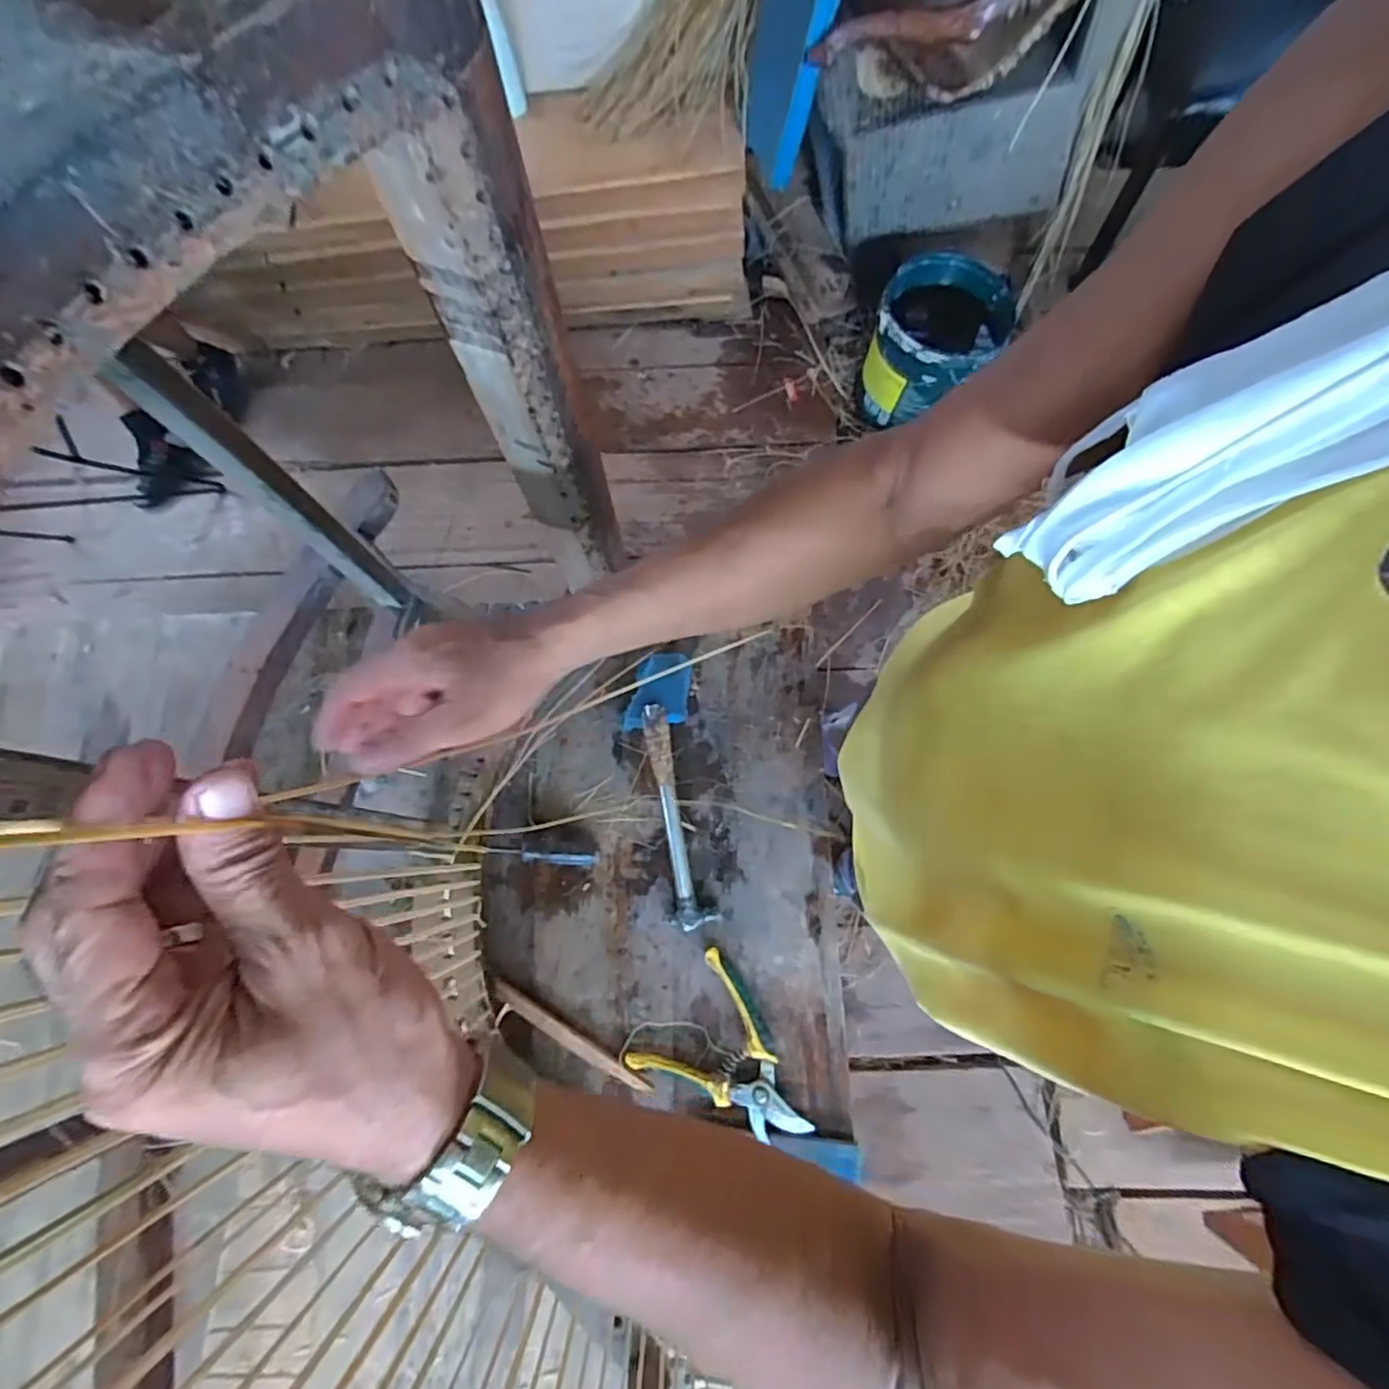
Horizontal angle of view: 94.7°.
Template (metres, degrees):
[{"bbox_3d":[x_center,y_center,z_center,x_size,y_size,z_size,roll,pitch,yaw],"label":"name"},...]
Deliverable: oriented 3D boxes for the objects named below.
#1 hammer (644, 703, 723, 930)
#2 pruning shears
[{"bbox_3d":[-0.021,0.127,0.675,0.047,0.020,0.233,-11,89,-2],"label":"hammer"},{"bbox_3d":[0.039,0.369,0.635,0.169,0.016,0.134,40,77,14],"label":"pruning shears"}]

